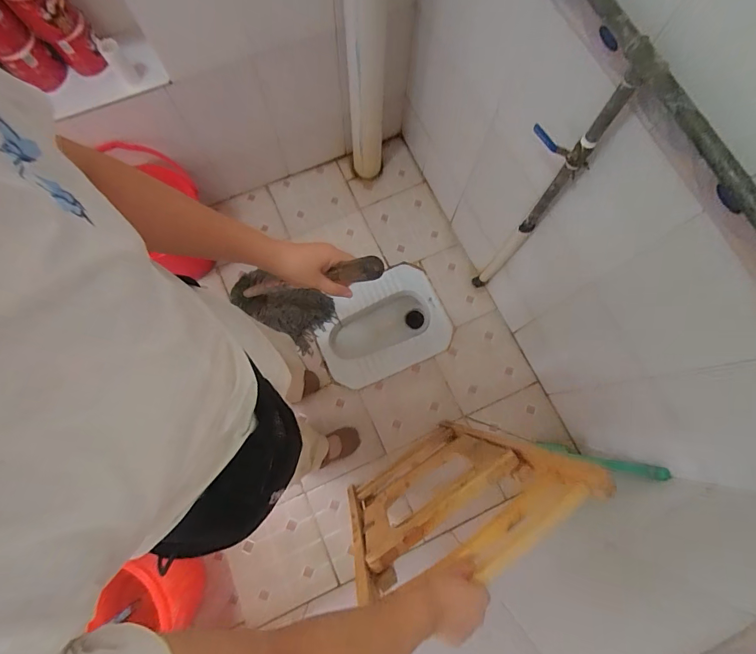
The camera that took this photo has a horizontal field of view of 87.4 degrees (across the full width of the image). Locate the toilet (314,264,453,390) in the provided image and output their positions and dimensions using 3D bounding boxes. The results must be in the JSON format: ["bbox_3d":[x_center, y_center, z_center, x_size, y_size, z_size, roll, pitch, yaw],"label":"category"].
[{"bbox_3d":[0.012,0.016,1.577,0.482,0.179,0.375,-24,78,-6],"label":"toilet"}]

